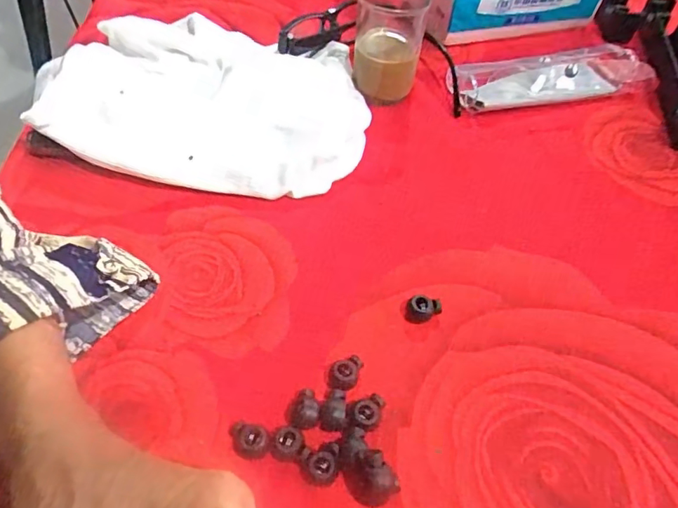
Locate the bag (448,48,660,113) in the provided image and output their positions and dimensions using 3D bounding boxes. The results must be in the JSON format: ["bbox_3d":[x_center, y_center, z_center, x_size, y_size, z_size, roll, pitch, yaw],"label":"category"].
[{"bbox_3d":[0.175,-0.148,0.425,0.162,0.025,0.050,-9,54,-9],"label":"bag"}]

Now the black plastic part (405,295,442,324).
[{"bbox_3d":[0.048,0.031,0.290,0.020,0.013,0.012,3,52,-1],"label":"black plastic part"}]

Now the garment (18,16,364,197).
[{"bbox_3d":[-0.101,-0.120,0.379,0.246,0.038,0.172,13,53,7],"label":"garment"}]

